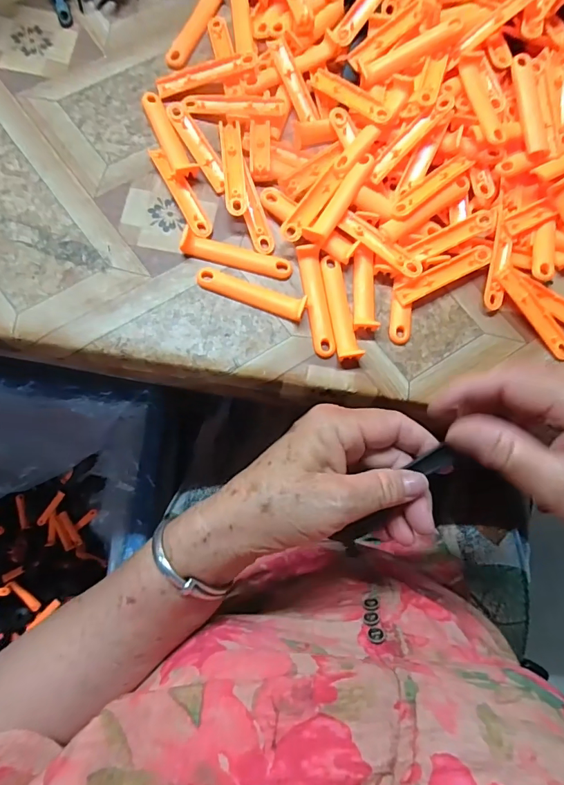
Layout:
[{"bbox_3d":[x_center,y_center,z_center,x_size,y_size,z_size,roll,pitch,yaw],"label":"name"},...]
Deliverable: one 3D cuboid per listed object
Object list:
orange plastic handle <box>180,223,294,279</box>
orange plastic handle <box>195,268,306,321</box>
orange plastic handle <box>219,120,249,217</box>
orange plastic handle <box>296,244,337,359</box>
[{"bbox_3d":[-0.031,-0.095,0.296,0.075,0.007,0.017,14,80,-1],"label":"orange plastic handle"},{"bbox_3d":[-0.021,-0.068,0.291,0.075,0.009,0.015,20,80,0],"label":"orange plastic handle"},{"bbox_3d":[-0.034,-0.157,0.302,0.015,0.016,0.073,-5,81,-4],"label":"orange plastic handle"},{"bbox_3d":[0.024,-0.063,0.295,0.015,0.010,0.079,-9,81,-5],"label":"orange plastic handle"}]

